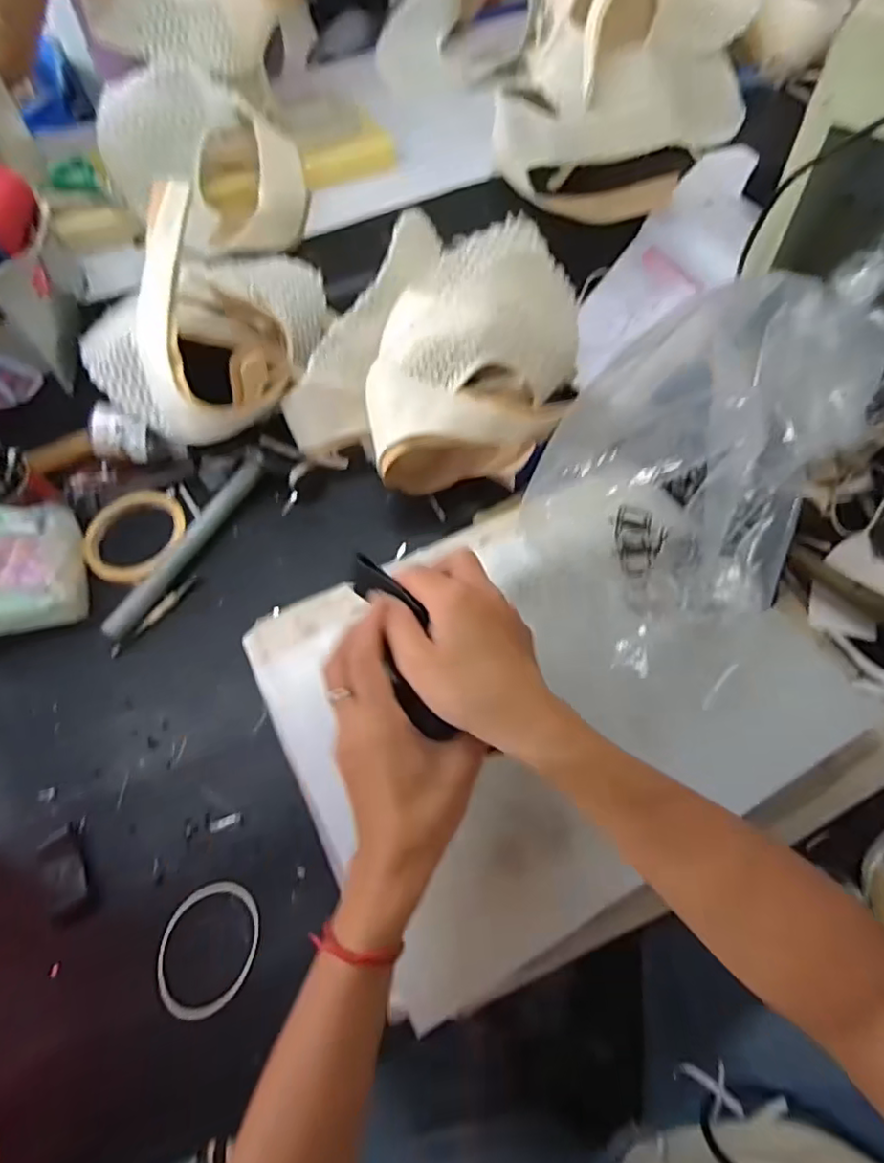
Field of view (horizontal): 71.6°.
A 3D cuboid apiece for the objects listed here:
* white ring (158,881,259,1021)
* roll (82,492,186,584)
[{"bbox_3d":[-0.158,0.249,0.417,0.068,0.004,0.076,-15,61,-4],"label":"white ring"},{"bbox_3d":[-0.292,-0.045,0.581,0.094,0.015,0.086,-2,61,3],"label":"roll"}]

